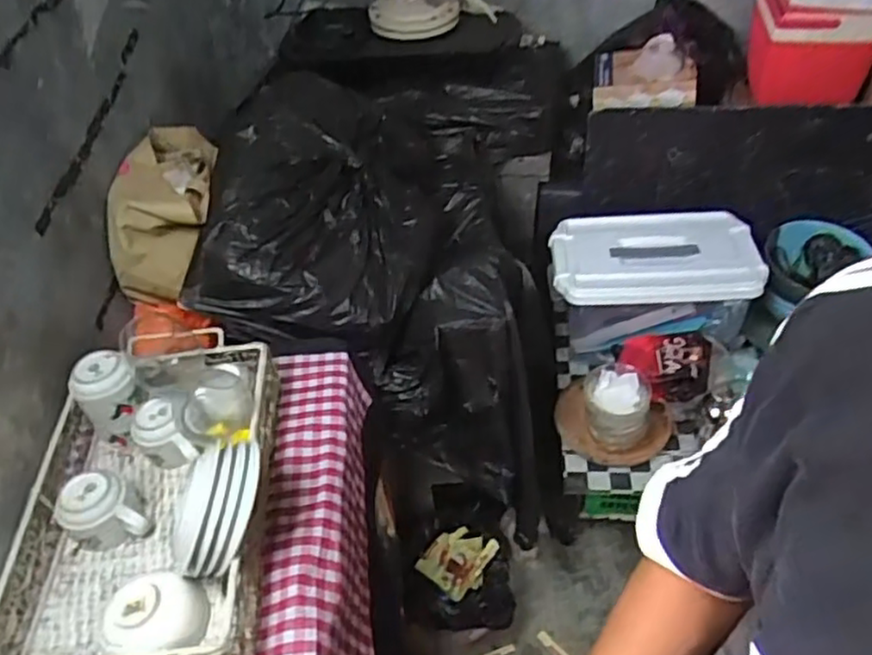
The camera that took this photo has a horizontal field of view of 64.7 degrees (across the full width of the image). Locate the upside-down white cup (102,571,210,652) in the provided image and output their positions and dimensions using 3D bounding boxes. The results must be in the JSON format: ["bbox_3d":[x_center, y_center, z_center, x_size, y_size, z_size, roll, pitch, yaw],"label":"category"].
[{"bbox_3d":[-0.290,0.304,0.721,0.093,0.055,0.086,-10,44,-4],"label":"upside-down white cup"}]

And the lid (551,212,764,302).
[{"bbox_3d":[0.424,-0.144,1.346,0.387,0.048,0.242,0,44,7],"label":"lid"}]

